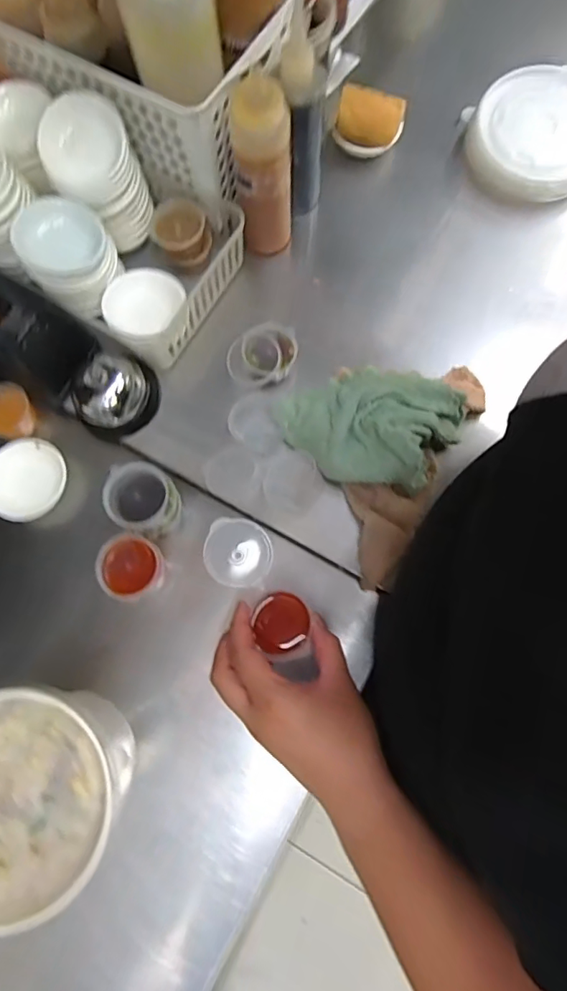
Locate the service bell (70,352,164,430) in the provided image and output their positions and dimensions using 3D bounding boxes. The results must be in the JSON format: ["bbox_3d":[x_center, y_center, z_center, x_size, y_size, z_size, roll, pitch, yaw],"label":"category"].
[{"bbox_3d":[-0.159,-0.095,0.471,0.072,0.042,0.063,-7,77,0],"label":"service bell"}]

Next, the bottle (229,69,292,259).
[{"bbox_3d":[-0.017,-0.288,0.447,0.049,0.153,0.046,-4,77,0],"label":"bottle"}]

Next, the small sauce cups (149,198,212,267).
[{"bbox_3d":[-0.099,-0.255,0.486,0.054,0.033,0.051,0,77,1],"label":"small sauce cups"}]

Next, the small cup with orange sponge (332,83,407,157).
[{"bbox_3d":[0.089,-0.387,0.515,0.066,0.045,0.049,19,78,5],"label":"small cup with orange sponge"}]

